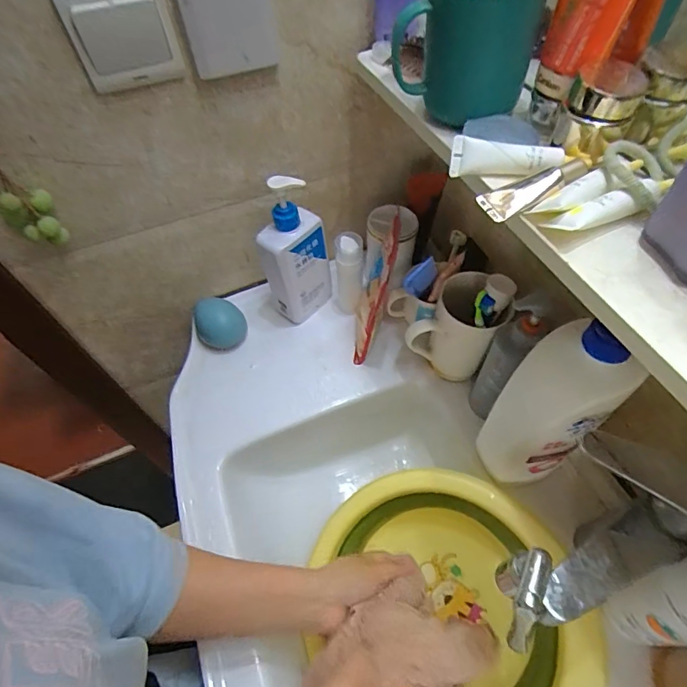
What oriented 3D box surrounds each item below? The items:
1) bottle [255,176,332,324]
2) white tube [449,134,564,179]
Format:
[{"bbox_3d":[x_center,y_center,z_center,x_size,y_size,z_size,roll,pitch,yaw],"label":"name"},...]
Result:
[{"bbox_3d":[-0.064,-0.116,0.565,0.046,0.210,0.081,34,64,24],"label":"bottle"},{"bbox_3d":[0.118,-0.135,0.318,0.076,0.019,0.018,11,57,11],"label":"white tube"}]

